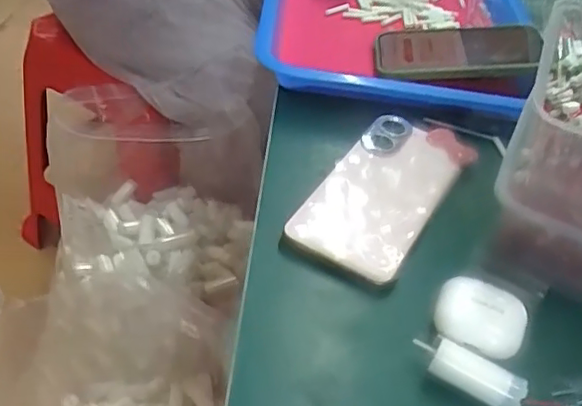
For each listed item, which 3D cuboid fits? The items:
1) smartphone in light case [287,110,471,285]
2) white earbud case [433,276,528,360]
[{"bbox_3d":[0.069,-0.010,0.441,0.077,0.015,0.165,26,47,19],"label":"smartphone in light case"},{"bbox_3d":[0.108,0.064,0.351,0.050,0.018,0.036,20,45,12],"label":"white earbud case"}]

